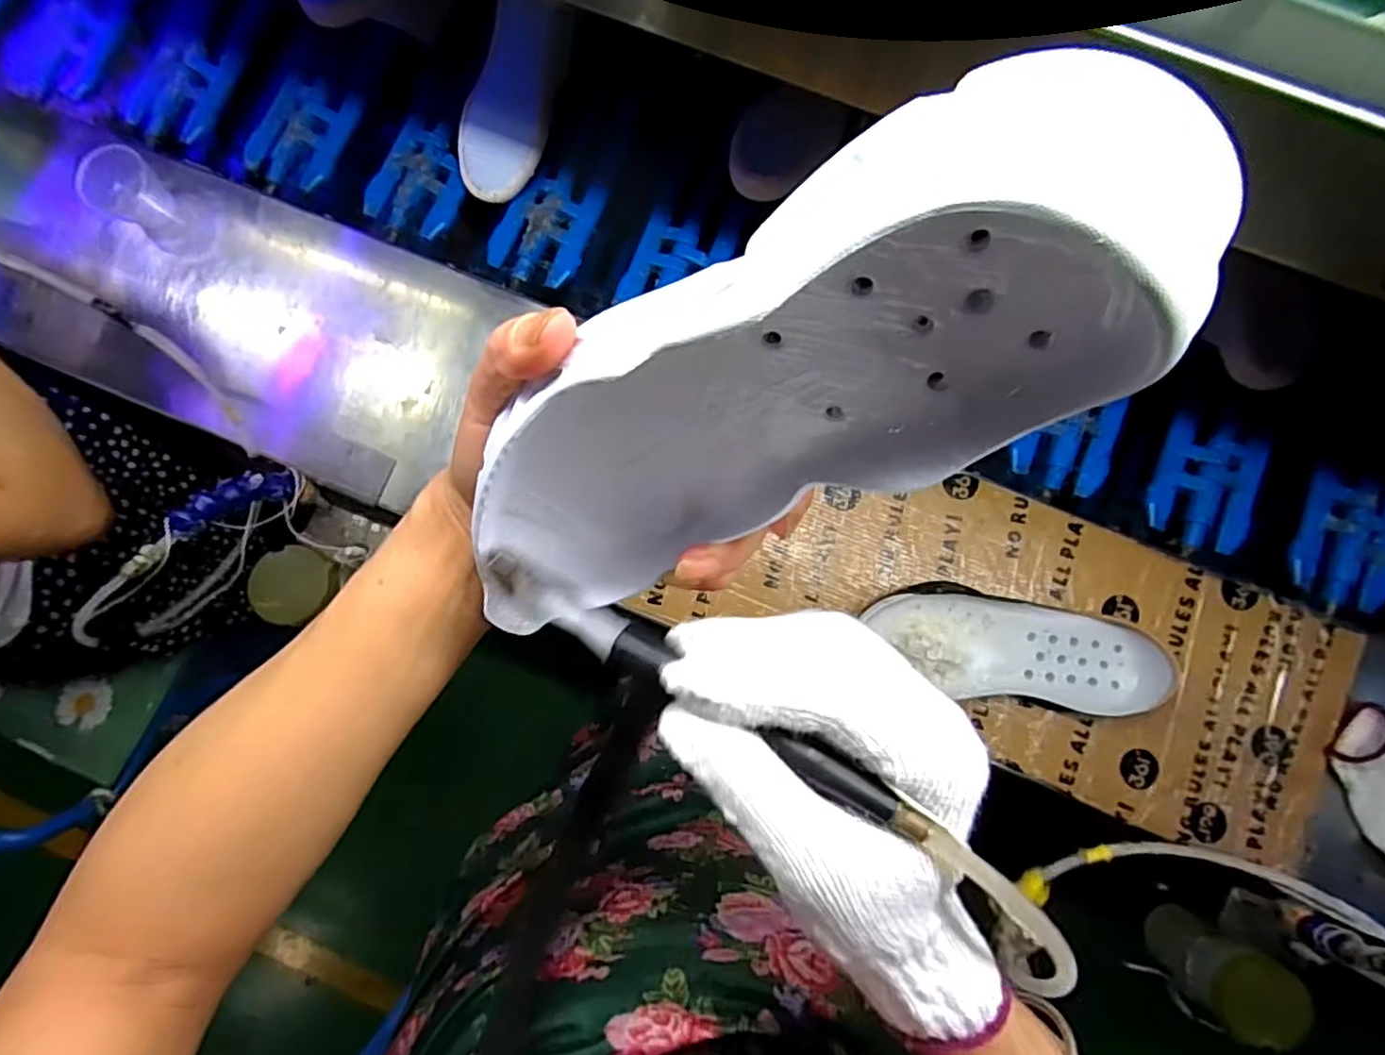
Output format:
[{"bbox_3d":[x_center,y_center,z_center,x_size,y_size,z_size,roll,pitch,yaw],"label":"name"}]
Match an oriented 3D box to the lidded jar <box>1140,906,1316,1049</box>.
[{"bbox_3d":[0.487,0.414,0.635,0.068,0.135,0.073,0,85,2],"label":"lidded jar"}]

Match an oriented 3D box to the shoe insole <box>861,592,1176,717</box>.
[{"bbox_3d":[0.272,0.105,0.571,0.238,0.044,0.082,7,85,3],"label":"shoe insole"}]

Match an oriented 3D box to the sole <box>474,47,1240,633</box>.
[{"bbox_3d":[0.010,-0.025,0.189,0.081,0.230,0.041,38,49,-24],"label":"sole"}]

